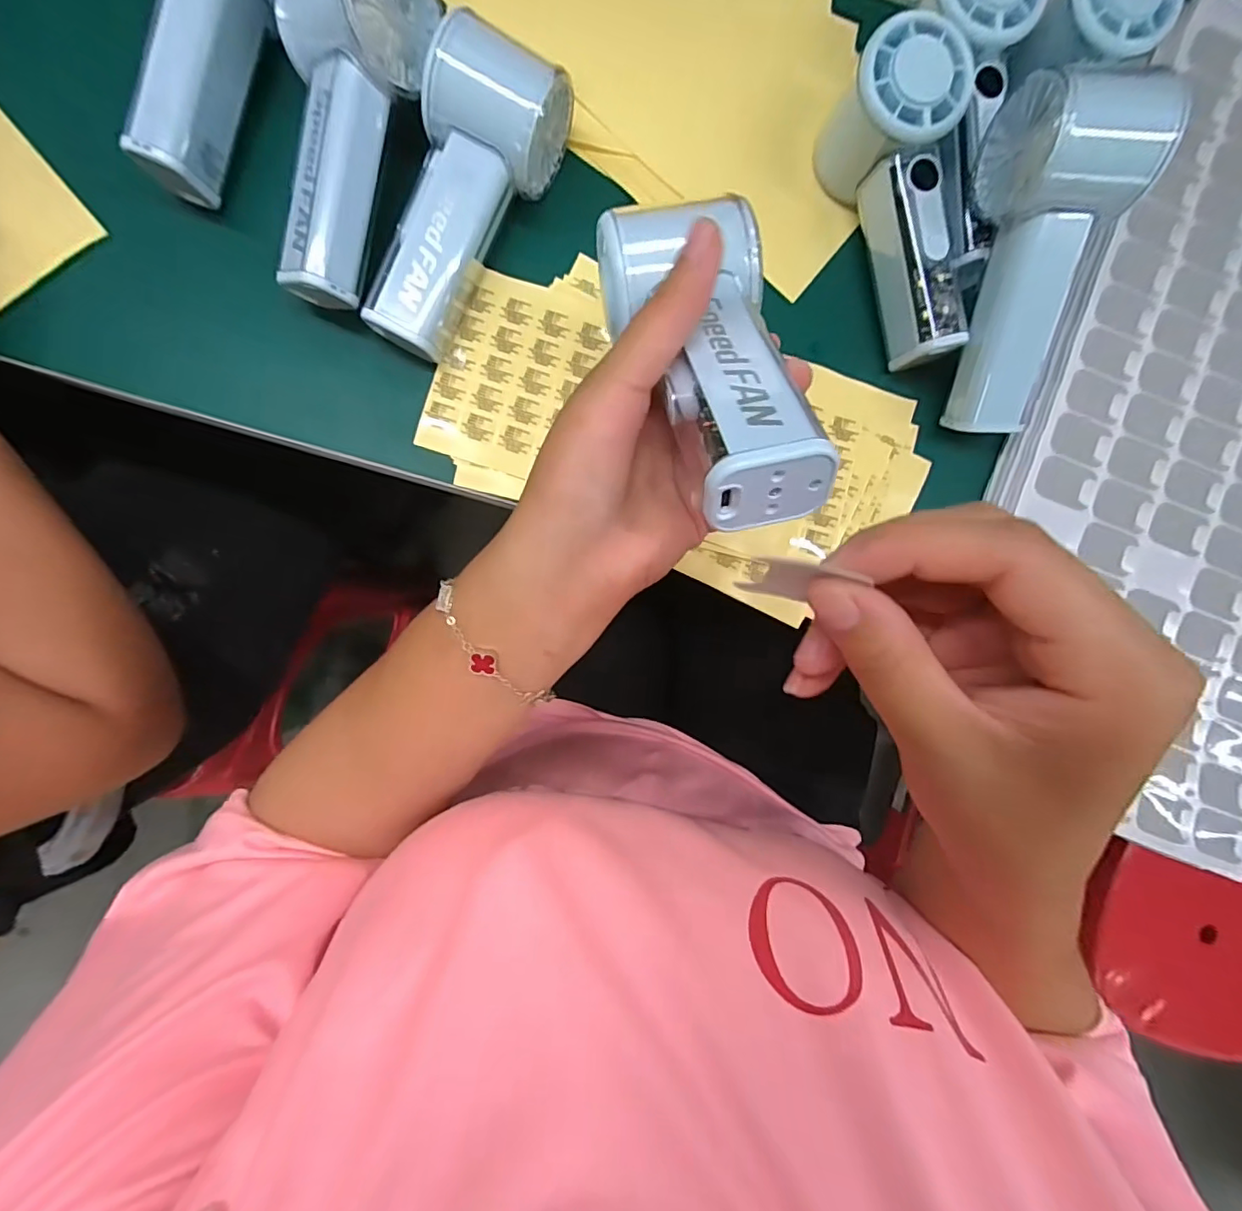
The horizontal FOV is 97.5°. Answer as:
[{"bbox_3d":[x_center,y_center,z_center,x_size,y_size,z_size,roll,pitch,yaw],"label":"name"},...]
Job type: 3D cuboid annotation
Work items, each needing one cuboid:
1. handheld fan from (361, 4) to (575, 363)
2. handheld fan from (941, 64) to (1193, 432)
[{"bbox_3d":[-0.084,-0.205,0.282,0.057,0.053,0.148,27,99,-5],"label":"handheld fan"},{"bbox_3d":[0.207,-0.169,0.277,0.057,0.054,0.151,-4,119,-6],"label":"handheld fan"}]

